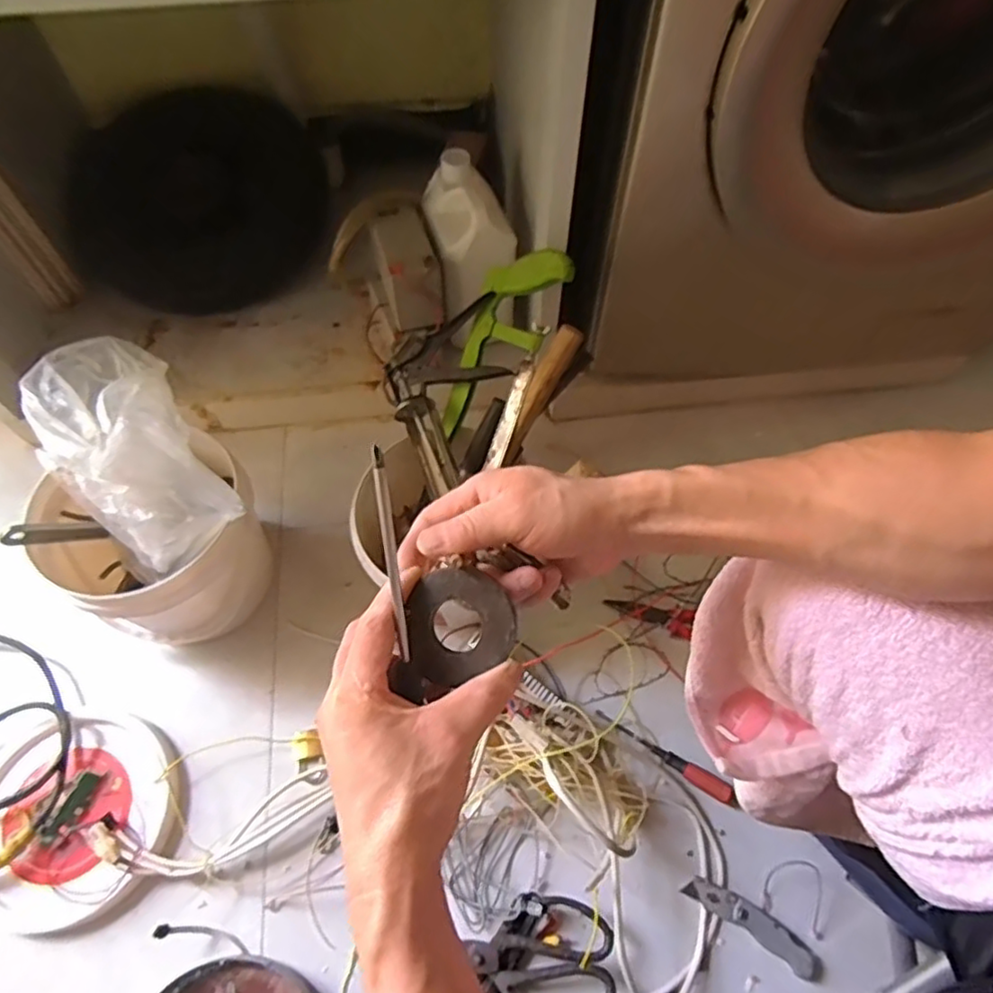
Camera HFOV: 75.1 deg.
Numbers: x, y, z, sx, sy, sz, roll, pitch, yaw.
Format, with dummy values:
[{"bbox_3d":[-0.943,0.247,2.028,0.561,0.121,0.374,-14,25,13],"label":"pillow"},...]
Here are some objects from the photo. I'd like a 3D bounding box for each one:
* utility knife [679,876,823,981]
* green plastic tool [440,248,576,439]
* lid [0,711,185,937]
[{"bbox_3d":[0.281,0.466,0.706,0.154,0.011,0.033,31,66,15],"label":"utility knife"},{"bbox_3d":[-0.003,-0.188,0.782,0.104,0.020,0.249,44,114,20],"label":"green plastic tool"},{"bbox_3d":[-0.482,0.362,0.729,0.213,0.020,0.223,0,62,0],"label":"lid"}]

